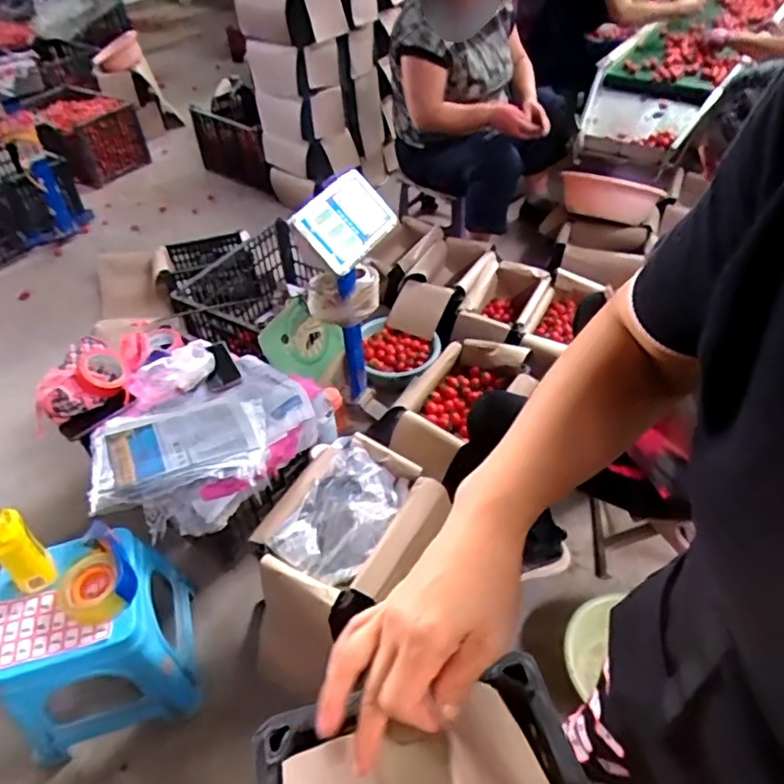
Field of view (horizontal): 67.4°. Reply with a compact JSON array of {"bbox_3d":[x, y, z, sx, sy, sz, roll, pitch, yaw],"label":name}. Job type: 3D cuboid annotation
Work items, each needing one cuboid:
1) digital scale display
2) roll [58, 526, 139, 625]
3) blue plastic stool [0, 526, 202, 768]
[{"bbox_3d":[-0.092,-0.357,1.214,0.034,0.150,0.280,-25,20,43],"label":"digital scale display"},{"bbox_3d":[-0.503,0.325,1.007,0.117,0.050,0.127,-1,45,1],"label":"roll"},{"bbox_3d":[-0.545,0.453,1.078,0.298,0.260,0.273,-17,47,-14],"label":"blue plastic stool"}]

